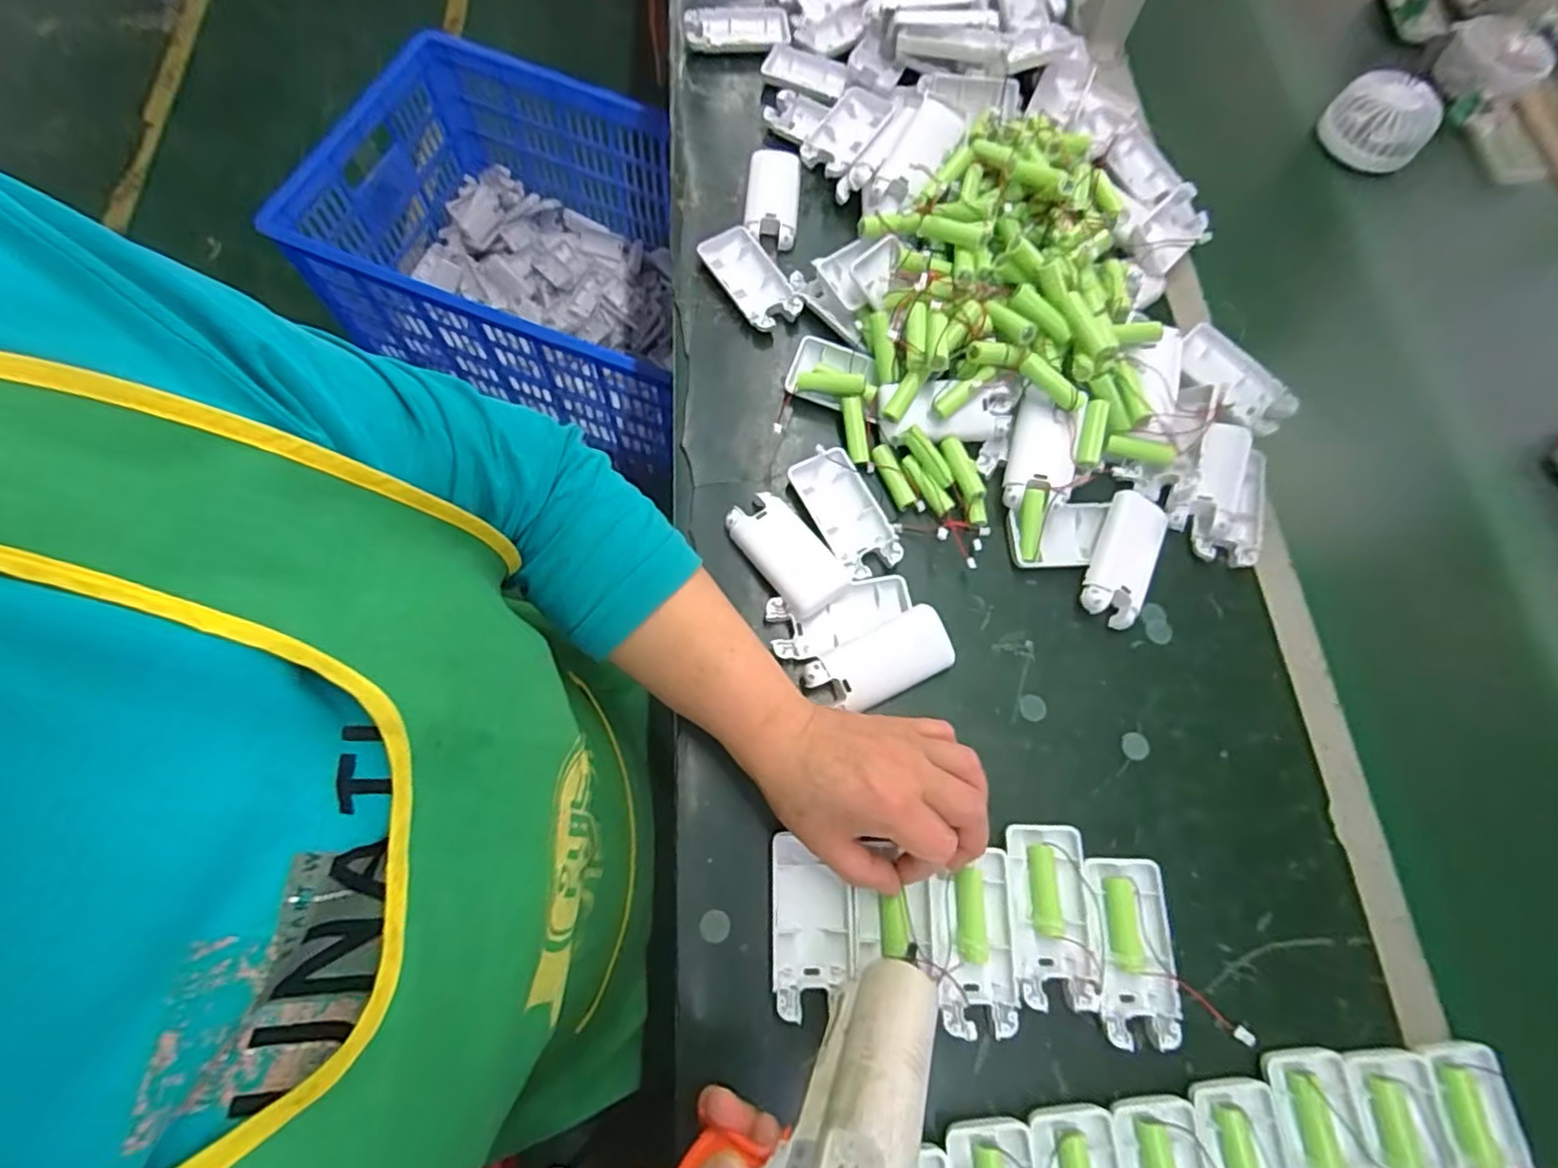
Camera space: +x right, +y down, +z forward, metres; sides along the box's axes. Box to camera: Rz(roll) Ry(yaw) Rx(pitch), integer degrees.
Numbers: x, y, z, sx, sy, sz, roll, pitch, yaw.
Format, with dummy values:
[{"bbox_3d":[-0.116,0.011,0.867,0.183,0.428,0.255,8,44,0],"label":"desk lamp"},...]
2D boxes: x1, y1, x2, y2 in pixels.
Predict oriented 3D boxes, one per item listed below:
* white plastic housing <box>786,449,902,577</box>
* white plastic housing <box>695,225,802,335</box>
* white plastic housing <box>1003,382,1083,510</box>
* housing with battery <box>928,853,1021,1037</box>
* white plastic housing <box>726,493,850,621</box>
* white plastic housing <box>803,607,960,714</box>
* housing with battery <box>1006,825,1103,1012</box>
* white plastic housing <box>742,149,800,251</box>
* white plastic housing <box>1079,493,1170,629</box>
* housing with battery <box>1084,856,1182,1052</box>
[{"bbox_3d":[0.047,-0.050,0.460,0.043,0.016,0.093,-27,74,-12],"label":"white plastic housing"},{"bbox_3d":[-0.022,-0.241,0.523,0.046,0.012,0.094,-32,75,-13],"label":"white plastic housing"},{"bbox_3d":[0.182,-0.093,0.456,0.040,0.029,0.083,16,70,3],"label":"white plastic housing"},{"bbox_3d":[0.110,0.202,0.375,0.045,0.014,0.090,3,70,-2],"label":"housing with battery"},{"bbox_3d":[0.005,-0.021,0.444,0.046,0.024,0.090,-37,76,-14],"label":"white plastic housing"},{"bbox_3d":[0.065,0.053,0.424,0.091,0.025,0.042,-26,74,-12],"label":"white plastic housing"},{"bbox_3d":[0.157,0.190,0.382,0.044,0.013,0.093,2,70,-3],"label":"housing with battery"},{"bbox_3d":[-0.006,-0.331,0.564,0.044,0.016,0.093,5,70,-2],"label":"white plastic housing"},{"bbox_3d":[0.238,-0.017,0.453,0.044,0.021,0.095,26,71,6],"label":"white plastic housing"},{"bbox_3d":[0.202,0.209,0.380,0.045,0.014,0.094,5,70,-2],"label":"housing with battery"}]

